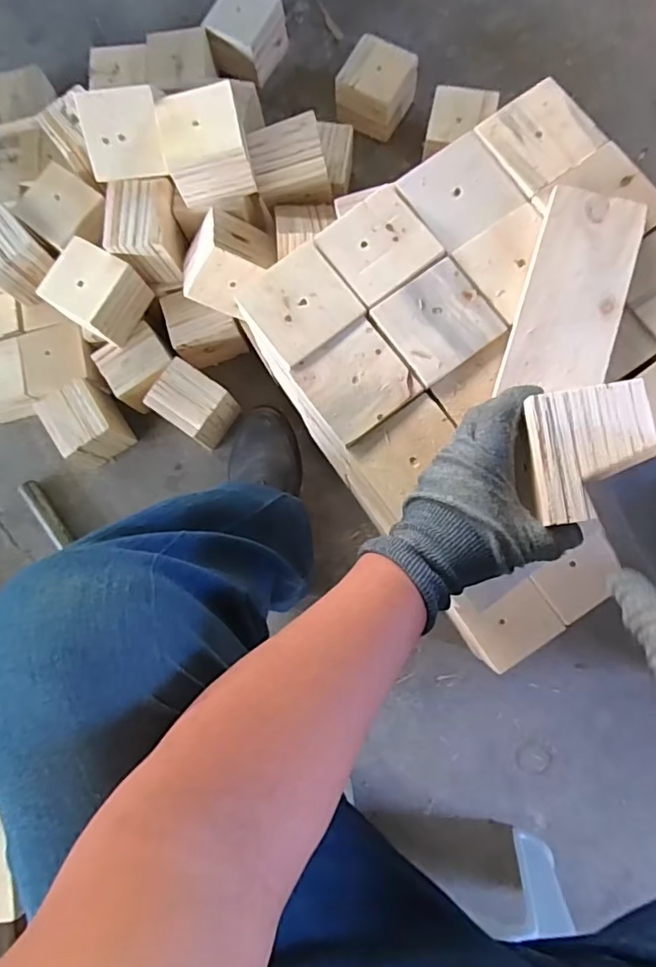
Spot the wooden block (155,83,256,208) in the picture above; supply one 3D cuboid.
[{"bbox_3d":[-0.150,-0.402,0.656,0.110,0.072,0.101,-9,82,4],"label":"wooden block"}]

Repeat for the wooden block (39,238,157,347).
[{"bbox_3d":[-0.302,-0.250,0.737,0.102,0.087,0.096,32,87,8],"label":"wooden block"}]

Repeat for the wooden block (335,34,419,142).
[{"bbox_3d":[0.075,-0.601,0.846,0.100,0.084,0.102,30,88,10],"label":"wooden block"}]

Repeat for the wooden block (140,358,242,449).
[{"bbox_3d":[-0.189,-0.113,0.777,0.099,0.071,0.081,36,87,8],"label":"wooden block"}]

